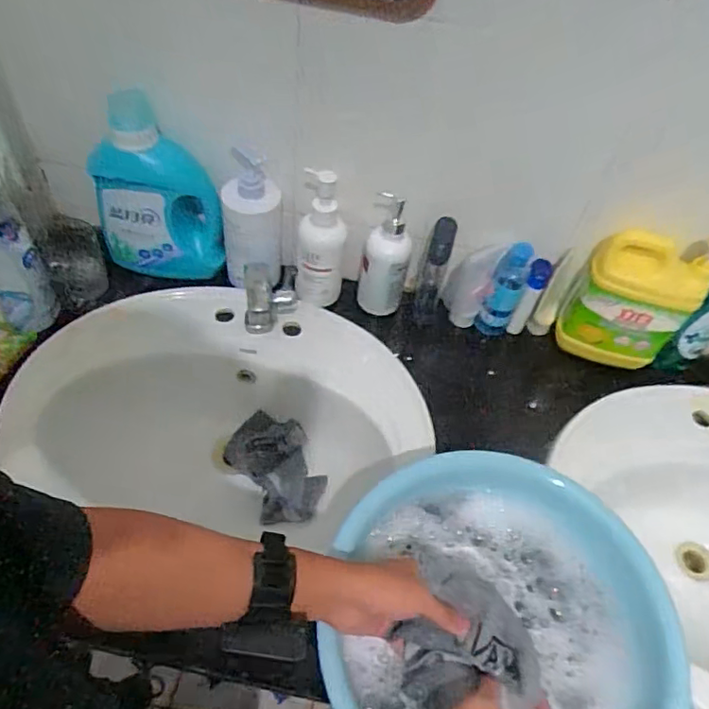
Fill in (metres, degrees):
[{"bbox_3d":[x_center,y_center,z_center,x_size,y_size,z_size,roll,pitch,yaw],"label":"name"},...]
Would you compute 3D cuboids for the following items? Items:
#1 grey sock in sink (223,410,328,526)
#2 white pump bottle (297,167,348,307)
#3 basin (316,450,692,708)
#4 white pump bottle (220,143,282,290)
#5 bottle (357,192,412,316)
[{"bbox_3d":[-0.109,0.155,0.822,0.113,0.066,0.186,-23,55,-23],"label":"grey sock in sink"},{"bbox_3d":[-0.051,-0.168,0.835,0.070,0.218,0.084,2,53,-6],"label":"white pump bottle"},{"bbox_3d":[0.127,0.253,0.543,0.287,0.088,0.320,11,49,5],"label":"basin"},{"bbox_3d":[-0.147,-0.186,0.836,0.082,0.182,0.092,8,52,-2],"label":"white pump bottle"},{"bbox_3d":[0.044,-0.139,0.843,0.070,0.192,0.055,8,52,-1],"label":"bottle"}]

